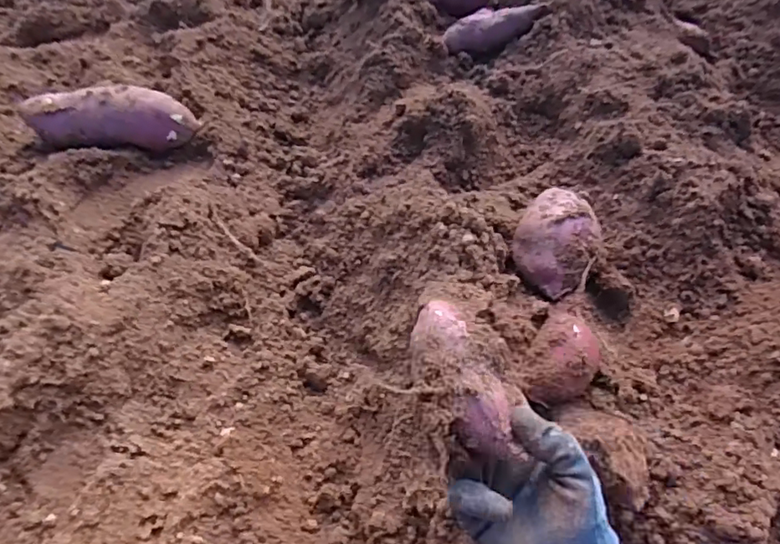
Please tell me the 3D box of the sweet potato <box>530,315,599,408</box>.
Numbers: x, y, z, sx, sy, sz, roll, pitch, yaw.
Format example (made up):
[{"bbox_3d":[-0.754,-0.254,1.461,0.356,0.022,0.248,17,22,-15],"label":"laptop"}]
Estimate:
[{"bbox_3d":[0.194,0.099,0.639,0.076,0.058,0.110,20,58,14],"label":"sweet potato"}]

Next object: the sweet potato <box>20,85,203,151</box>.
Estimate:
[{"bbox_3d":[-0.520,-0.284,1.060,0.311,0.092,0.107,-5,56,-3],"label":"sweet potato"}]

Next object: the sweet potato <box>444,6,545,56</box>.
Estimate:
[{"bbox_3d":[0.213,-0.501,1.171,0.198,0.057,0.083,-15,51,12],"label":"sweet potato"}]

